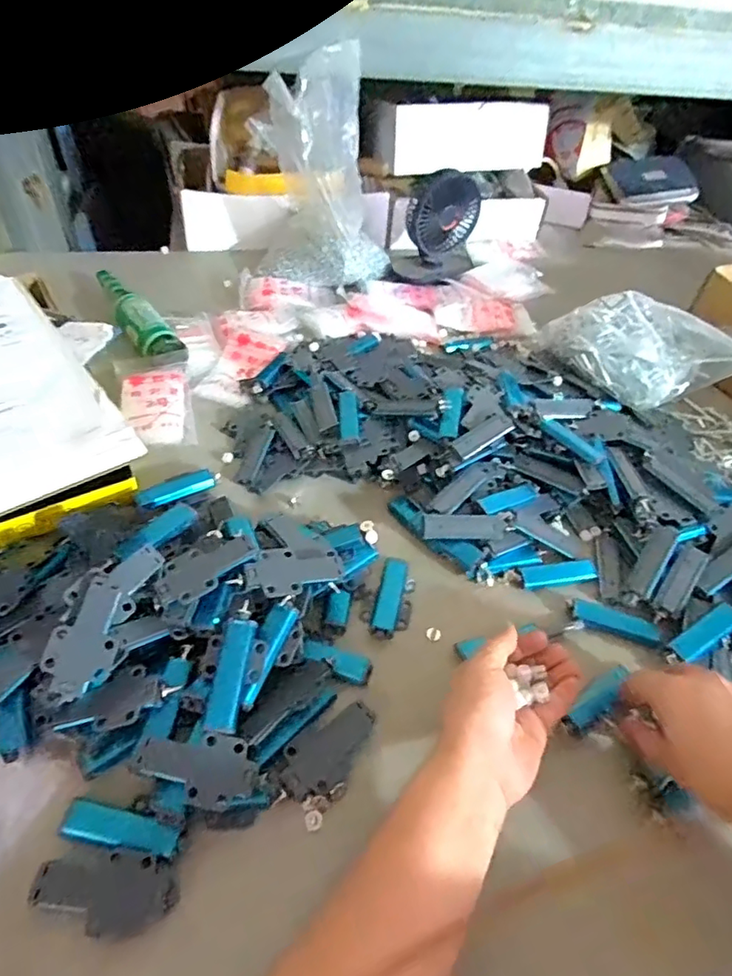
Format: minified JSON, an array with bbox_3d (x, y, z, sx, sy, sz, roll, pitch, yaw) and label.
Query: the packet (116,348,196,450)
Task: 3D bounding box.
[{"bbox_3d":[-0.240,-0.106,0.631,0.079,0.011,0.152,-9,49,-14],"label":"packet"}]

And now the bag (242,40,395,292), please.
[{"bbox_3d":[-0.054,-0.443,0.791,0.189,0.265,0.130,4,47,-2],"label":"bag"}]

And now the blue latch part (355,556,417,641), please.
[{"bbox_3d":[0.017,0.093,0.489,0.048,0.009,0.079,11,47,5],"label":"blue latch part"}]

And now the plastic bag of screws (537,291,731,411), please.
[{"bbox_3d":[0.353,-0.173,0.710,0.260,0.095,0.124,28,50,19],"label":"plastic bag of screws"}]

